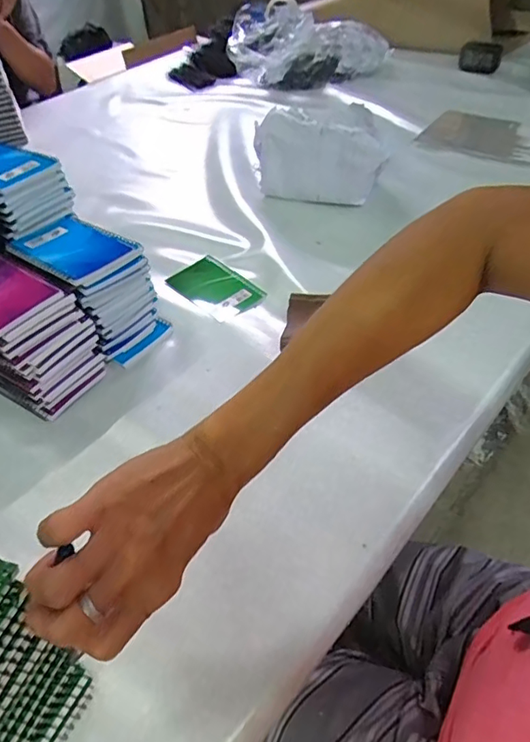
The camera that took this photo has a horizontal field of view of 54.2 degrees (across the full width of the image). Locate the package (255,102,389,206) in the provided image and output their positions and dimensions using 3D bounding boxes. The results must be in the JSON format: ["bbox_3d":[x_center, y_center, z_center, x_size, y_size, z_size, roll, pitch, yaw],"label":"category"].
[{"bbox_3d":[0.077,-0.326,0.791,0.203,0.129,0.043,18,49,22],"label":"package"}]

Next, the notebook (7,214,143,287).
[{"bbox_3d":[-0.215,-0.139,0.582,0.130,0.017,0.094,30,54,30],"label":"notebook"}]

